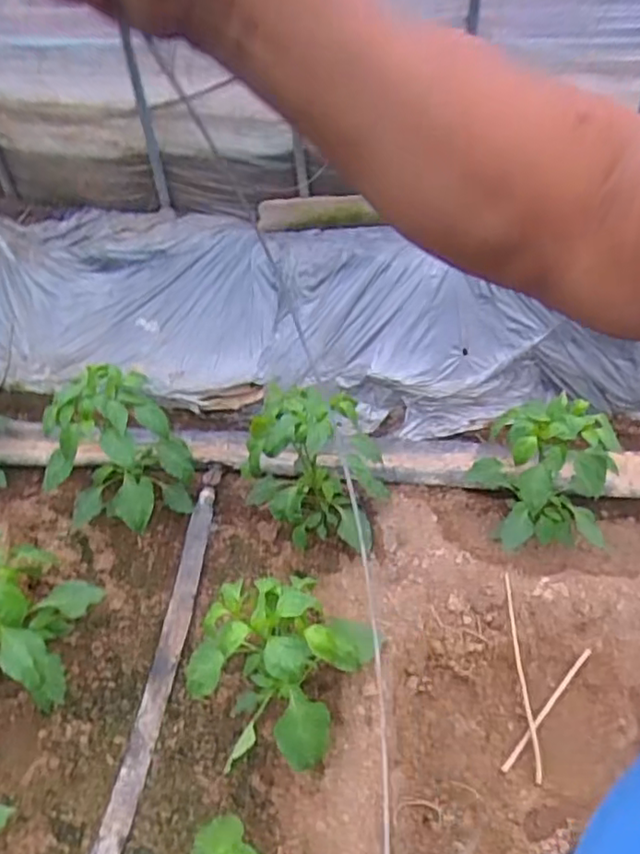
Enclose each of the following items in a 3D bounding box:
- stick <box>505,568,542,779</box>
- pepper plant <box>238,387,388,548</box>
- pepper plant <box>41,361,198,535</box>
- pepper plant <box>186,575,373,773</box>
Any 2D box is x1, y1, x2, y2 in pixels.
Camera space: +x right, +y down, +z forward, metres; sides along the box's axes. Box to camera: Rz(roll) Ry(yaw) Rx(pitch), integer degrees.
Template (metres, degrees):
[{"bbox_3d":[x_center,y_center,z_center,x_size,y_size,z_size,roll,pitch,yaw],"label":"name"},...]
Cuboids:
[{"bbox_3d":[0.440,0.532,1.376,0.018,0.039,0.421,-3,63,1],"label":"stick"},{"bbox_3d":[-0.018,0.088,1.507,0.315,0.385,0.254,-1,45,4],"label":"pepper plant"},{"bbox_3d":[-0.498,0.063,1.548,0.242,0.385,0.324,29,54,29],"label":"pepper plant"},{"bbox_3d":[-0.073,0.444,1.210,0.266,0.312,0.348,20,50,23],"label":"pepper plant"}]

